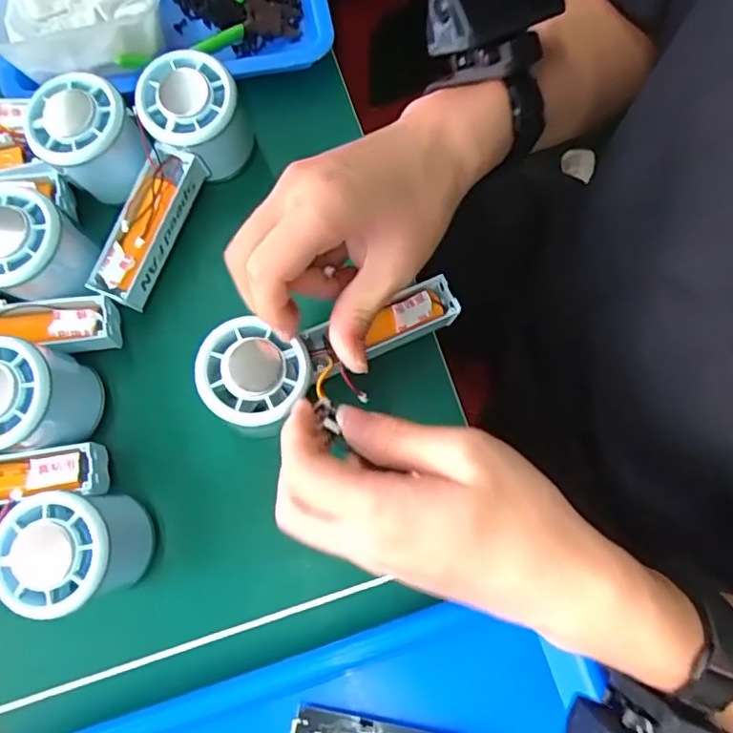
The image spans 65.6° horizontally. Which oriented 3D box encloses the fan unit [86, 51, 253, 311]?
[{"bbox_3d":[-0.124,-0.112,0.350,0.065,0.062,0.150,23,91,6],"label":"fan unit"}]

